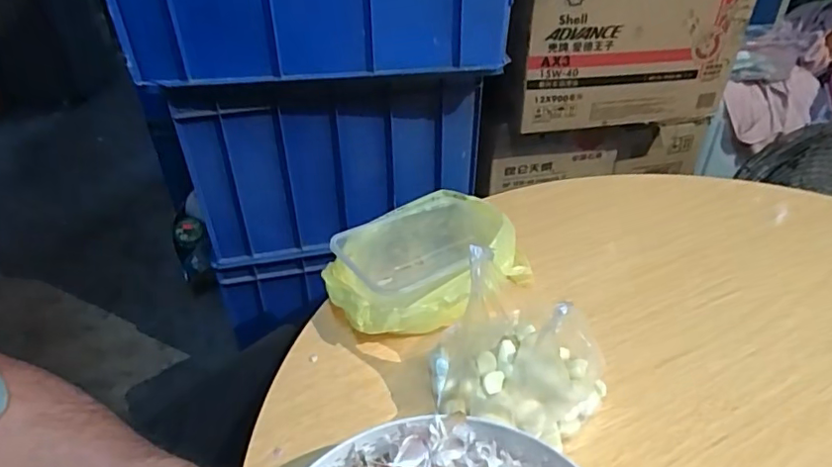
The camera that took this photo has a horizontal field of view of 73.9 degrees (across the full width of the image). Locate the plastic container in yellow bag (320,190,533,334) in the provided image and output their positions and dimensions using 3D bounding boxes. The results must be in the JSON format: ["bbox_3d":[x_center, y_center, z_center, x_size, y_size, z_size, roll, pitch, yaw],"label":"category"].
[{"bbox_3d":[0.008,0.038,0.601,0.208,0.075,0.150,-21,38,-25],"label":"plastic container in yellow bag"}]

